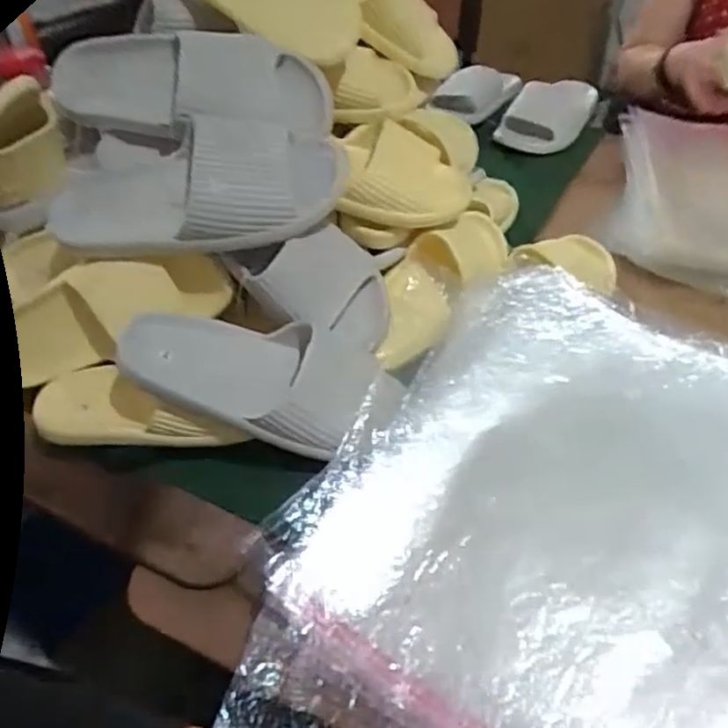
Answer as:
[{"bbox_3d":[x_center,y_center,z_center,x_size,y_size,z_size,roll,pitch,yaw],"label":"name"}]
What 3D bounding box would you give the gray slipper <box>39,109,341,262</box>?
[{"bbox_3d":[-0.162,-0.166,0.646,0.284,0.065,0.118,-3,67,10],"label":"gray slipper"}]

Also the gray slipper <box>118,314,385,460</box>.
[{"bbox_3d":[-0.093,0.003,0.619,0.241,0.075,0.116,13,45,-3],"label":"gray slipper"}]

